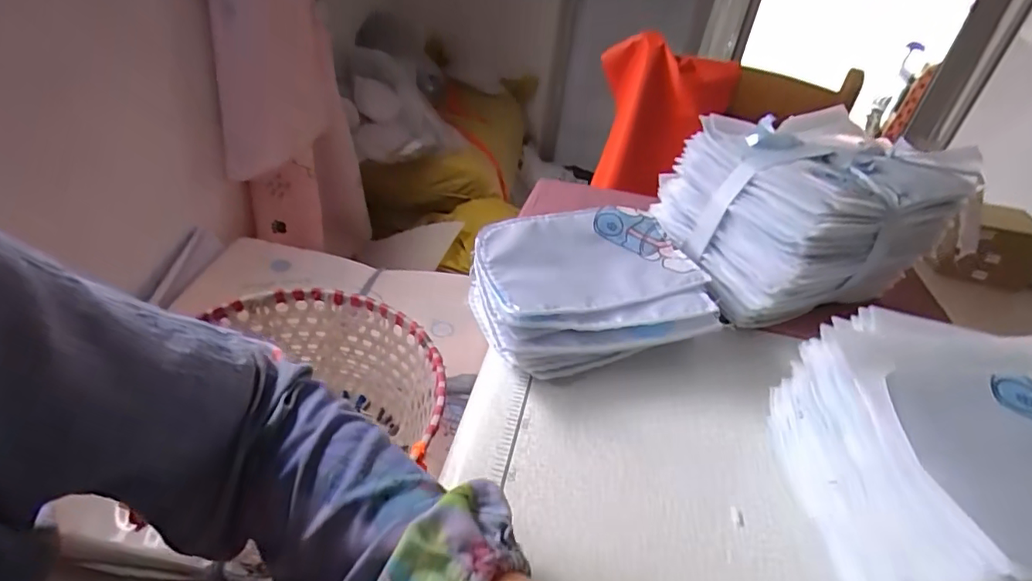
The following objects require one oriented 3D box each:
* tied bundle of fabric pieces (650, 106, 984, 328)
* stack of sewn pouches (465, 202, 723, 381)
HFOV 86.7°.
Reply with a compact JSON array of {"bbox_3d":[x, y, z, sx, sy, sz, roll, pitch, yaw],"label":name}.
[{"bbox_3d":[0.318,-0.097,0.612,0.262,0.143,0.199,-9,40,-22],"label":"tied bundle of fabric pieces"},{"bbox_3d":[0.066,-0.005,0.529,0.210,0.077,0.146,-3,38,-15],"label":"stack of sewn pouches"}]

